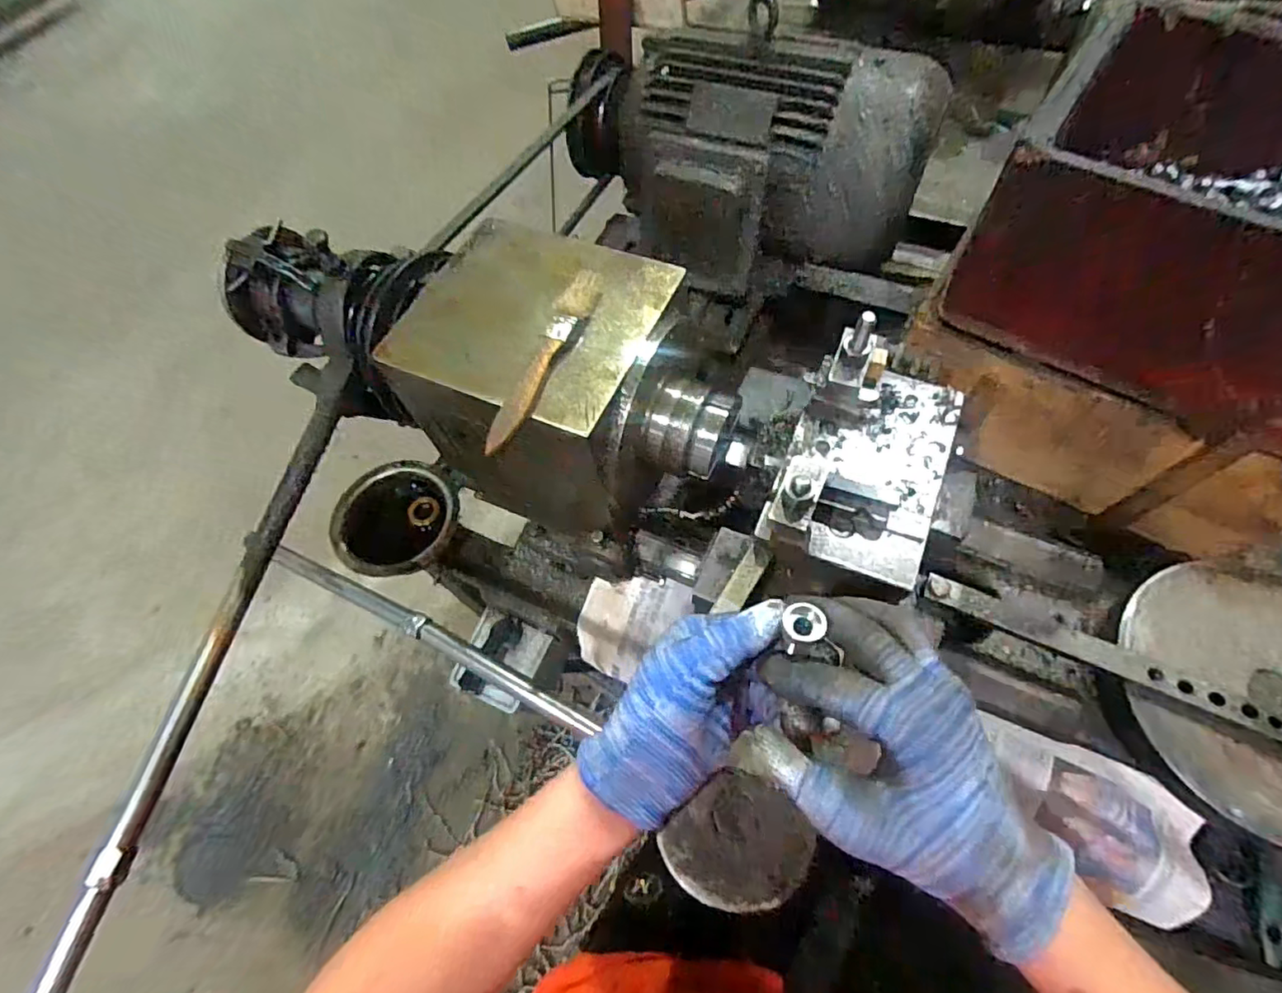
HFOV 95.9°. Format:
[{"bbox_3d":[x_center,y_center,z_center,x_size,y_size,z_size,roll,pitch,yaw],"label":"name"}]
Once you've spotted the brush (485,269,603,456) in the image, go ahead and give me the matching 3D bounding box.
[{"bbox_3d":[-0.063,-0.092,0.376,0.022,0.010,0.151,20,66,13],"label":"brush"}]

